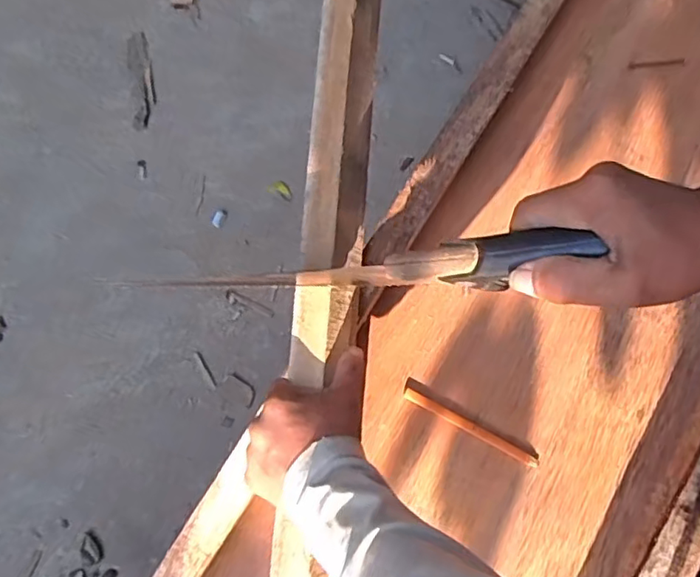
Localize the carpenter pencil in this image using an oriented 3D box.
[{"bbox_3d":[0.124,0.144,0.595,0.150,0.004,0.012,28,78,5],"label":"carpenter pencil"}]

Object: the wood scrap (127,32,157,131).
[{"bbox_3d":[-0.457,-0.458,1.262,0.051,0.004,0.231,-10,77,-4],"label":"wood scrap"}]

